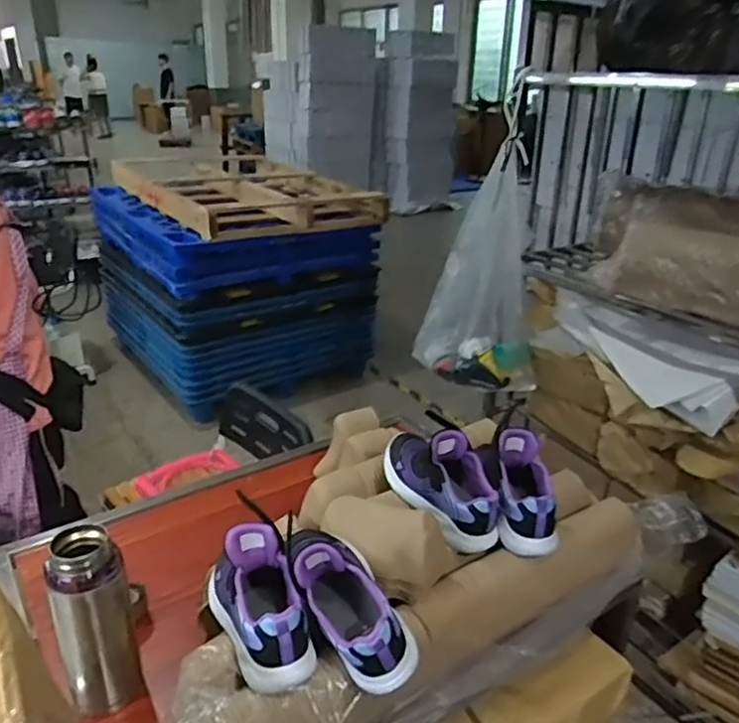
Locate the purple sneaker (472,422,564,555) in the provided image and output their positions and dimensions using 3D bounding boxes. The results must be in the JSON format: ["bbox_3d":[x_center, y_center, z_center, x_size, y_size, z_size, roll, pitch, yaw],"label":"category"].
[{"bbox_3d":[0.198,0.167,0.833,0.081,0.077,0.159,-2,56,-10],"label":"purple sneaker"}]

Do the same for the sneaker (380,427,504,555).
[{"bbox_3d":[0.091,0.155,0.870,0.091,0.112,0.197,-13,28,-30],"label":"sneaker"}]

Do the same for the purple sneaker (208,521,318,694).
[{"bbox_3d":[-0.120,0.239,0.675,0.074,0.102,0.184,-12,28,-28],"label":"purple sneaker"}]

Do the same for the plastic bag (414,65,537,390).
[{"bbox_3d":[0.297,-0.276,1.669,0.300,0.680,0.154,4,24,4],"label":"plastic bag"}]

